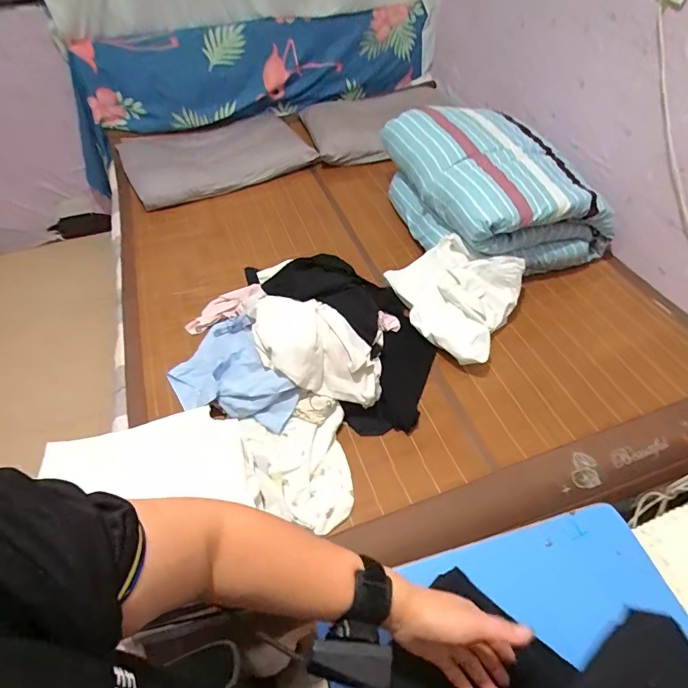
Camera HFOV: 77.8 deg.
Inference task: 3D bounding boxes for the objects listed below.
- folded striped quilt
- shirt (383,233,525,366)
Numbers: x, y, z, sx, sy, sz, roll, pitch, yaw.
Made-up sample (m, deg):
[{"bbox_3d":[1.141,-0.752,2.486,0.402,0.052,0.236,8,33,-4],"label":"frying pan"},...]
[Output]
[{"bbox_3d":[0.438,-0.511,1.374,0.465,0.295,0.675,-20,53,-15],"label":"folded striped quilt"},{"bbox_3d":[0.277,-0.132,1.183,0.349,0.138,0.316,26,56,21],"label":"shirt"}]

